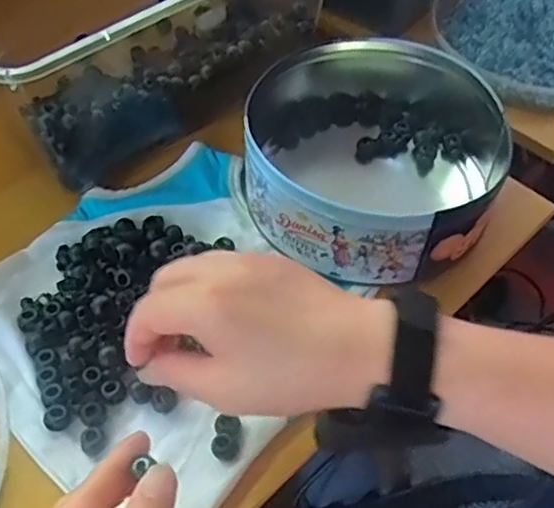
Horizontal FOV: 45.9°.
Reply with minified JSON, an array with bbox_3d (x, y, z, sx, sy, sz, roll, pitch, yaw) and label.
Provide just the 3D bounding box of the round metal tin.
[{"bbox_3d":[0.063,-0.083,0.503,0.192,0.073,0.199,0,53,-1],"label":"round metal tin"}]

